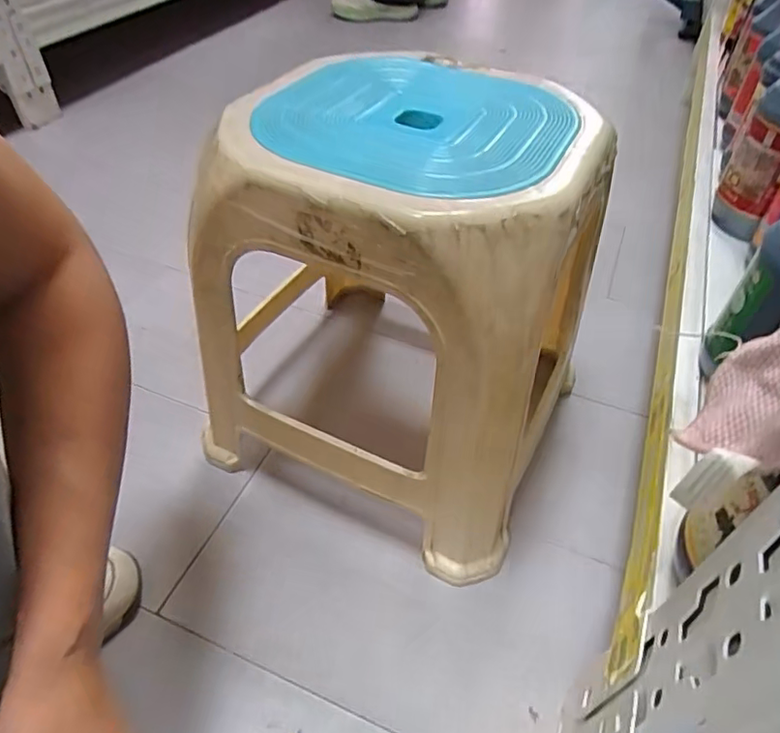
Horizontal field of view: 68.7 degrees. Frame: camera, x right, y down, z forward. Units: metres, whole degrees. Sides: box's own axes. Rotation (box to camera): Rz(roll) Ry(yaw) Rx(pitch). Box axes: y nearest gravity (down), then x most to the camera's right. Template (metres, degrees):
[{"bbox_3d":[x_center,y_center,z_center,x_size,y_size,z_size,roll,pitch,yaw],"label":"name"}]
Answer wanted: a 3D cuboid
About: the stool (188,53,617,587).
[{"bbox_3d":[0.013,-0.046,0.518,0.294,0.344,0.257,21,49,17],"label":"stool"}]

